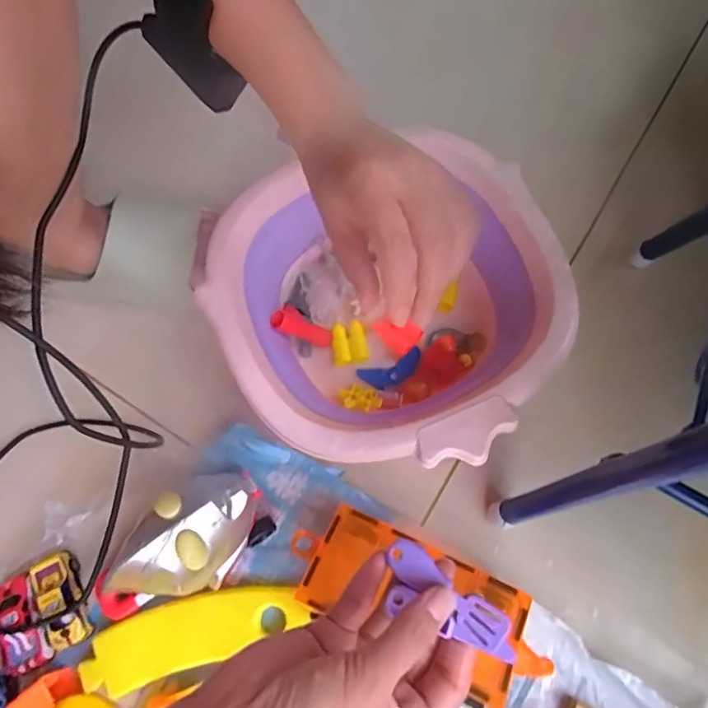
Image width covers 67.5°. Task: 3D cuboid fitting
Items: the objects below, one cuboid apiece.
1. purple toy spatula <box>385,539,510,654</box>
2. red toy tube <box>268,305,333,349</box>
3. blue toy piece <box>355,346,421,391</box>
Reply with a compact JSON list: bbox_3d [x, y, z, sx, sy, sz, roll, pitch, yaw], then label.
[{"bbox_3d":[0.045,0.118,0.263,0.066,0.007,0.018,32,73,27],"label":"purple toy spatula"},{"bbox_3d":[-0.047,-0.022,0.469,0.020,0.062,0.019,-13,62,40],"label":"red toy tube"},{"bbox_3d":[0.034,0.015,0.471,0.058,0.004,0.026,-21,68,-4],"label":"blue toy piece"}]

